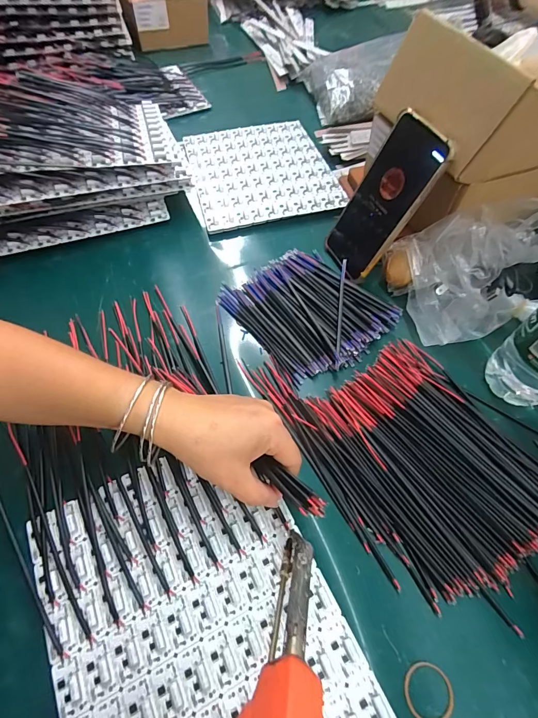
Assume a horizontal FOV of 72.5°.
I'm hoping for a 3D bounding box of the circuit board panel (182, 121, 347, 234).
[{"bbox_3d":[-0.014,-0.286,0.552,0.195,0.008,0.233,-14,60,-8],"label":"circuit board panel"}]

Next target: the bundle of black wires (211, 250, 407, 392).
[{"bbox_3d":[0.045,-0.062,0.413,0.143,0.013,0.158,-36,66,-18],"label":"bundle of black wires"}]

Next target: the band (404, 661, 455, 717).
[{"bbox_3d":[0.110,0.230,0.252,0.034,0.004,0.033,0,60,1],"label":"band"}]

